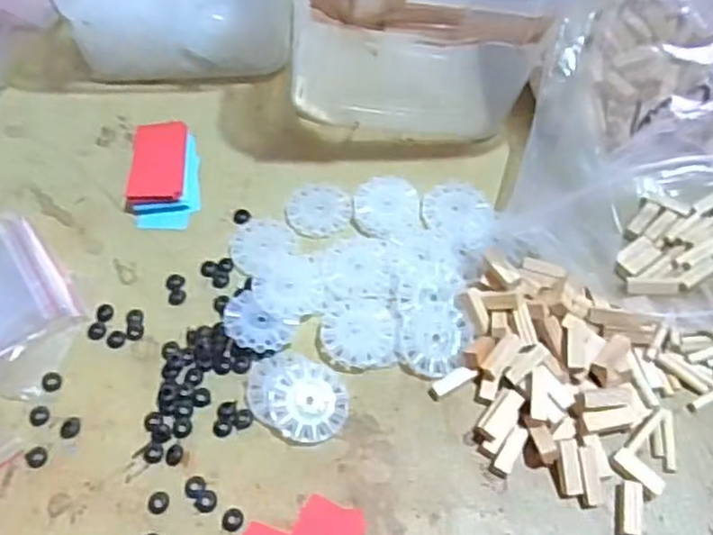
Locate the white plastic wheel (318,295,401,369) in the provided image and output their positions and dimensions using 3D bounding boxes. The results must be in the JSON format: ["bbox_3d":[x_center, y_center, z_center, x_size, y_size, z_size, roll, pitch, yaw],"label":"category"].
[{"bbox_3d":[0.002,0.033,0.353,0.040,0.004,0.039,-1,58,1],"label":"white plastic wheel"}]

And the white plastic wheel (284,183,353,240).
[{"bbox_3d":[-0.023,-0.036,0.405,0.040,0.004,0.040,-1,58,1],"label":"white plastic wheel"}]

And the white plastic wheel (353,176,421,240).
[{"bbox_3d":[0.019,-0.037,0.401,0.040,0.006,0.046,16,60,11],"label":"white plastic wheel"}]

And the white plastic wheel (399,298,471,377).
[{"bbox_3d":[0.042,0.037,0.353,0.036,0.009,0.040,11,59,8],"label":"white plastic wheel"}]

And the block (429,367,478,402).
[{"bbox_3d":[0.050,0.060,0.341,0.026,0.004,0.007,-31,79,-6],"label":"block"}]

